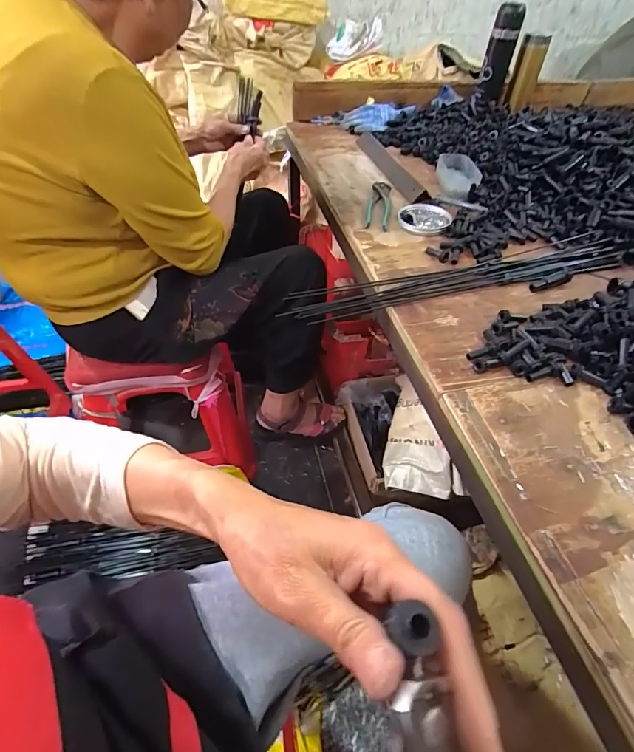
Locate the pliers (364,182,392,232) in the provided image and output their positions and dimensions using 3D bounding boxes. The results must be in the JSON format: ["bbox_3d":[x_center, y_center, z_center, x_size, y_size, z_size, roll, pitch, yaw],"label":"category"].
[{"bbox_3d":[0.114,-0.316,0.758,0.040,0.013,0.167,9,48,5],"label":"pliers"}]

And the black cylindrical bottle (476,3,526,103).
[{"bbox_3d":[0.450,-0.797,1.019,0.065,0.173,0.078,16,49,11],"label":"black cylindrical bottle"}]

